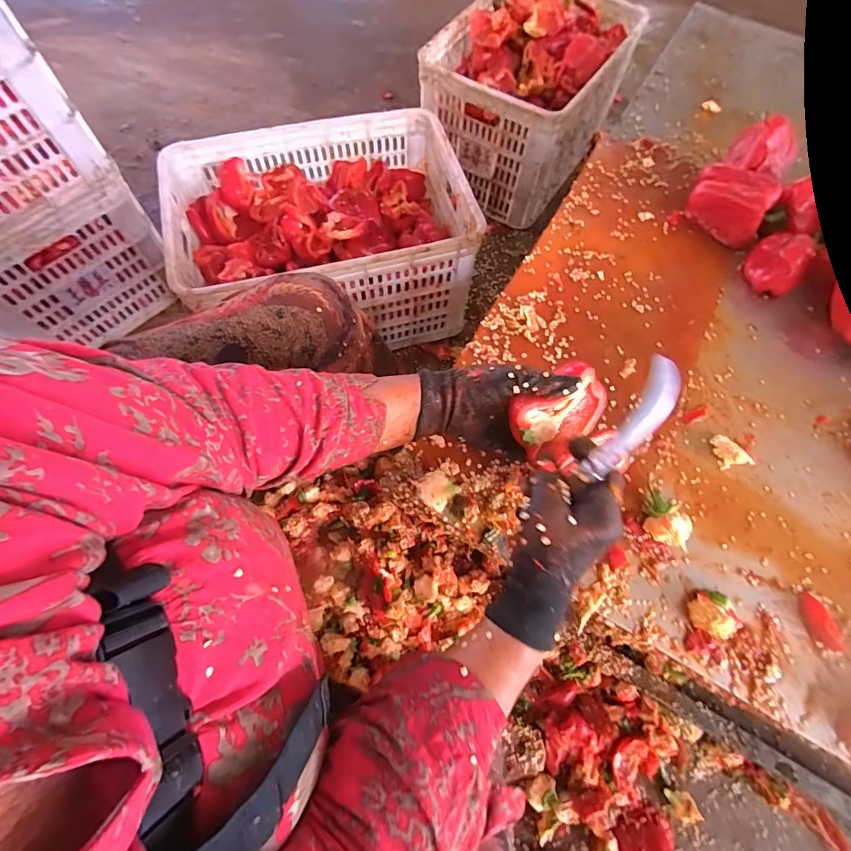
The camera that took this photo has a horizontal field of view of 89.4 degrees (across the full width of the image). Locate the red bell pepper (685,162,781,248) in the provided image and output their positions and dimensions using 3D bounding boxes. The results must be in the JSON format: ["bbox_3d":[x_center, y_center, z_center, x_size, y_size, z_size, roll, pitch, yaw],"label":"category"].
[{"bbox_3d":[0.405,-0.294,0.577,0.099,0.078,0.064,35,70,11],"label":"red bell pepper"}]

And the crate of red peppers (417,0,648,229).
[{"bbox_3d":[0.261,-0.833,1.074,0.383,0.265,0.547,28,69,8],"label":"crate of red peppers"}]

